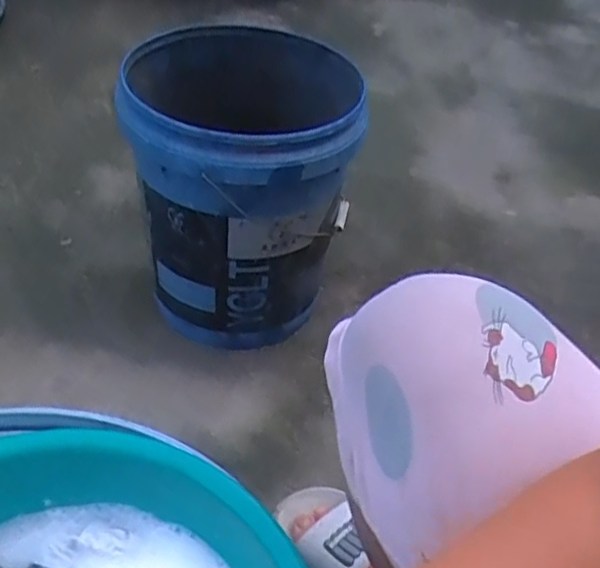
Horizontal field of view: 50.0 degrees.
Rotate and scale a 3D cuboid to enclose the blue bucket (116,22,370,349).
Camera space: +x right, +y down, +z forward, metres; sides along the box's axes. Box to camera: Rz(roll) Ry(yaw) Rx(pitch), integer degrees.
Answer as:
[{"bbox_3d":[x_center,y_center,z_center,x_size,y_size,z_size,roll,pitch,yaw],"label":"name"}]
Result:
[{"bbox_3d":[-0.082,-0.117,0.904,0.280,0.375,0.280,4,45,-4],"label":"blue bucket"}]

